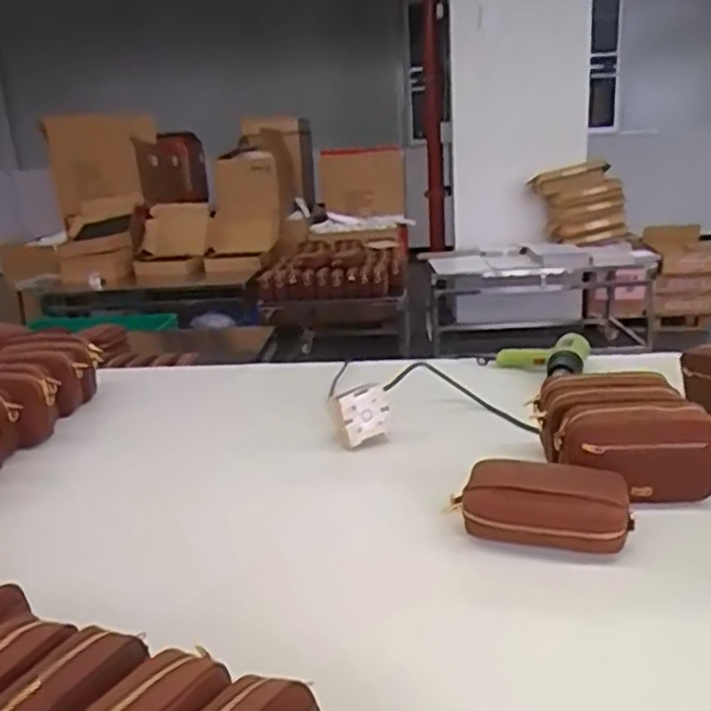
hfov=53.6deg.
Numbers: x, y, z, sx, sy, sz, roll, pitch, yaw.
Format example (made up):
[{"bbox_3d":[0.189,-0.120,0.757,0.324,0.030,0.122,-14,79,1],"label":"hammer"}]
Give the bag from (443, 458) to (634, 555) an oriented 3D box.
[{"bbox_3d":[0.239,0.187,0.898,0.206,0.059,0.122,4,19,23],"label":"bag"}]

